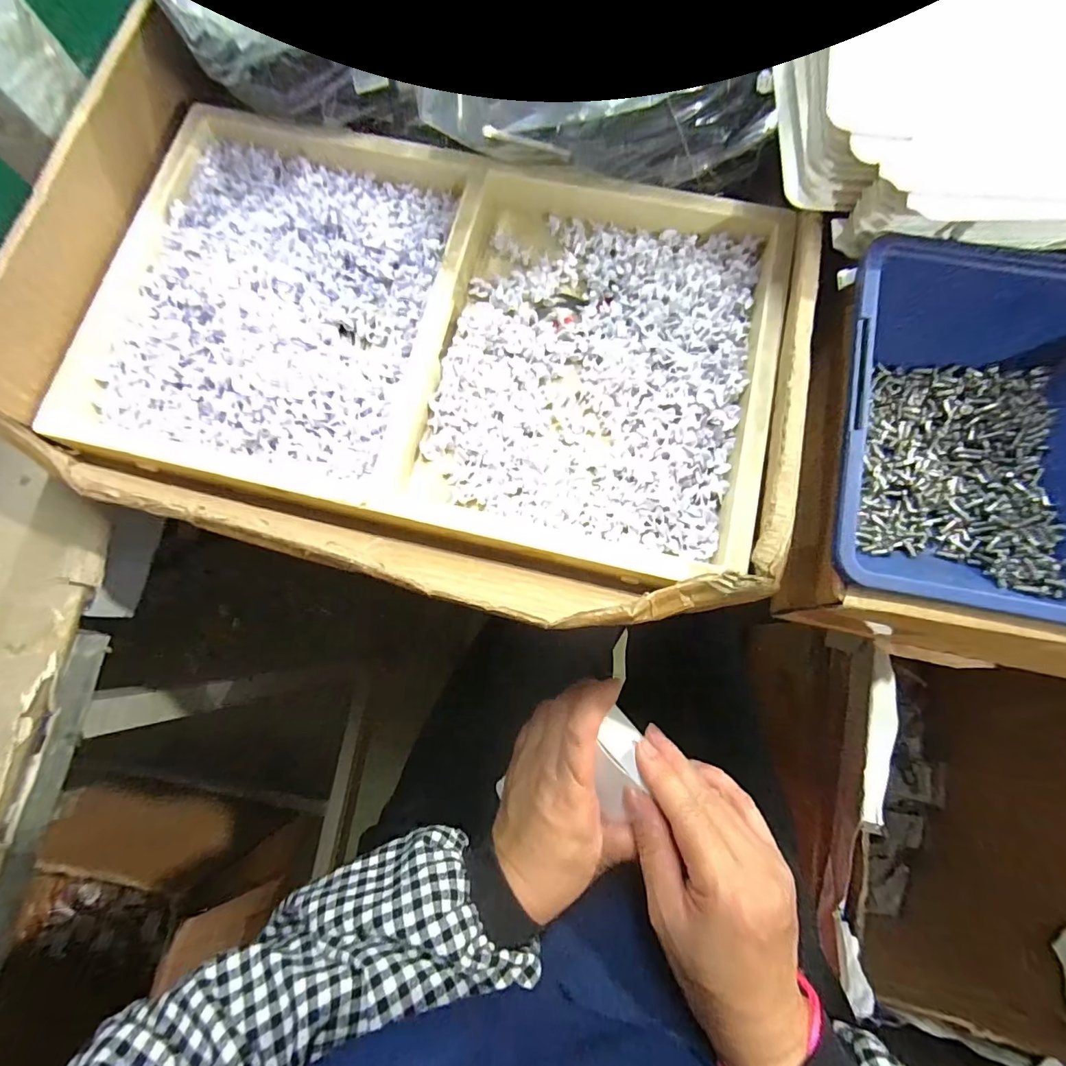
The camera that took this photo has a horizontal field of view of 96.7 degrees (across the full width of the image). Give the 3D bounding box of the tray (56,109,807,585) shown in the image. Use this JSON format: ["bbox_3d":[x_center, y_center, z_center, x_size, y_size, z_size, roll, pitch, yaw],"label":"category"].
[{"bbox_3d":[-0.049,-0.099,0.235,0.326,0.033,0.204,11,79,4],"label":"tray"}]

